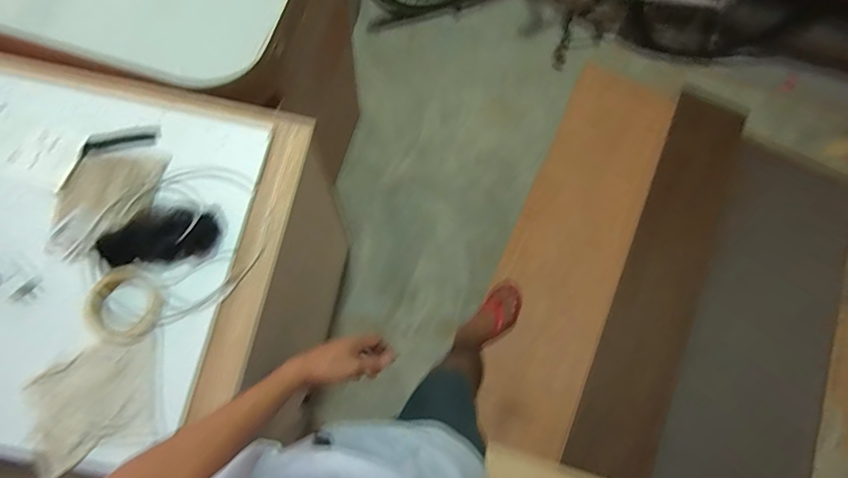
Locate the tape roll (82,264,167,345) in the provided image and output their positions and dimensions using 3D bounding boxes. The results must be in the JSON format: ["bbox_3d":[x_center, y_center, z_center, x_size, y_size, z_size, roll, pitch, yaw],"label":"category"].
[{"bbox_3d":[-0.424,0.097,0.605,0.092,0.032,0.098,1,75,-4],"label":"tape roll"}]

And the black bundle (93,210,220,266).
[{"bbox_3d":[-0.395,-0.004,0.638,0.160,0.034,0.073,-13,77,-8],"label":"black bundle"}]

